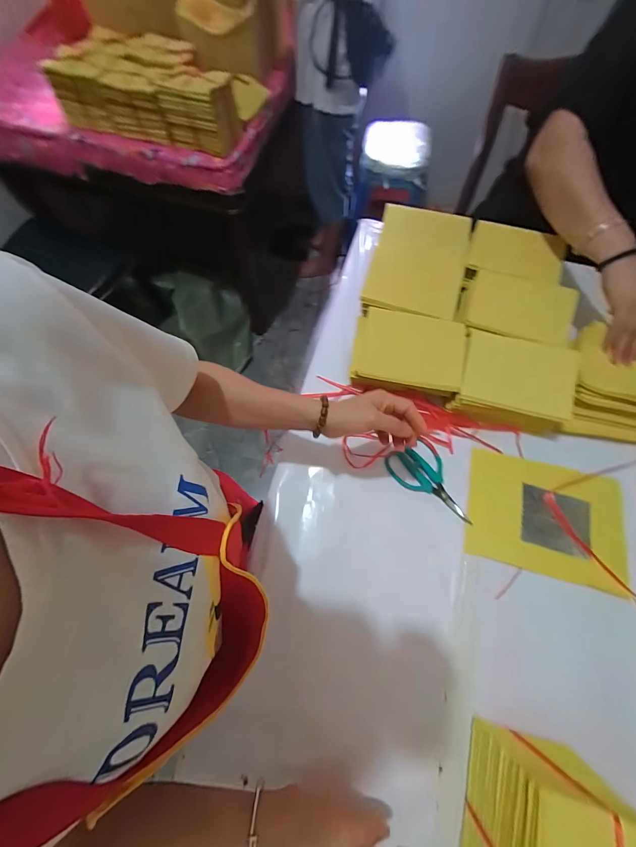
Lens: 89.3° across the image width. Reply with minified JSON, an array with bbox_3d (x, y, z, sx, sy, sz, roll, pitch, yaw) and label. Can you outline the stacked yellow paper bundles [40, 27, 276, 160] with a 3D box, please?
[{"bbox_3d":[-0.450,-0.921,0.890,0.503,0.128,0.229,17,69,7],"label":"stacked yellow paper bundles"}]

